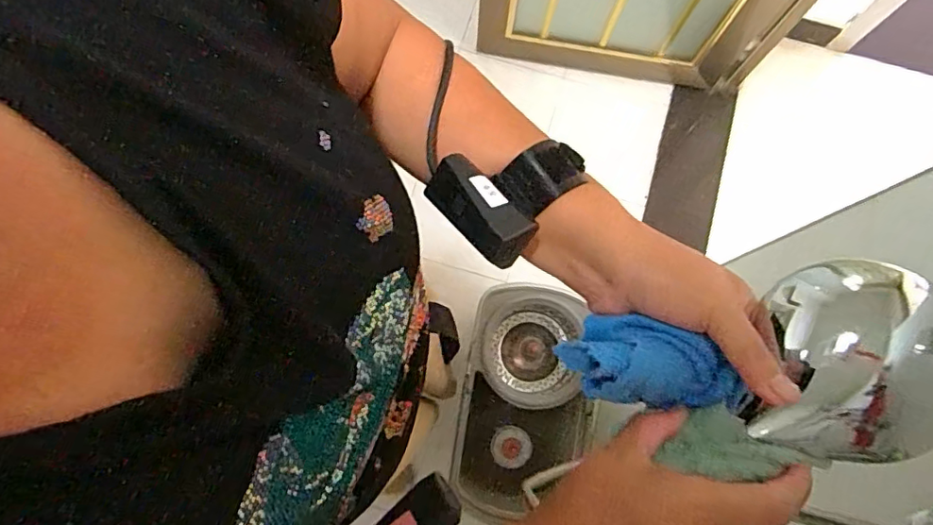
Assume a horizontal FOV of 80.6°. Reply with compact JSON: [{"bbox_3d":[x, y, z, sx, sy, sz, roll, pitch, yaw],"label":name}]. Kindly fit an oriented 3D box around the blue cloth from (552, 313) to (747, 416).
[{"bbox_3d":[0.103,0.060,0.318,0.095,0.041,0.045,11,78,1],"label":"blue cloth"}]

